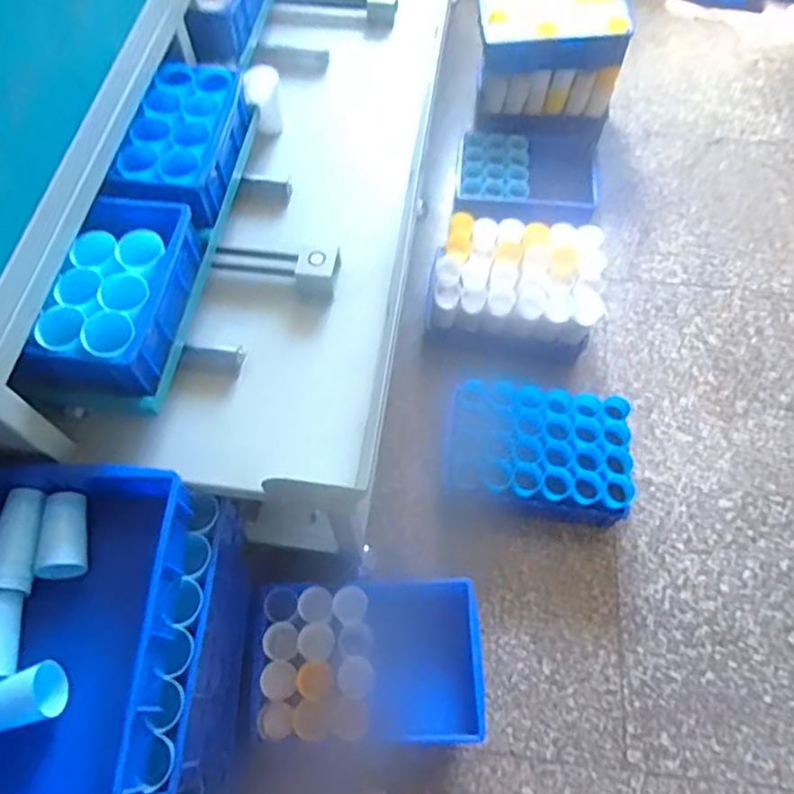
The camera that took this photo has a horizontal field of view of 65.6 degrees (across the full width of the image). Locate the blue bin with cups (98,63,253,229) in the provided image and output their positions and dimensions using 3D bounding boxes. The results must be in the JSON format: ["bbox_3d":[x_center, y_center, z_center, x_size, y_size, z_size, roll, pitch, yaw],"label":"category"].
[{"bbox_3d":[-0.336,-0.406,0.987,0.133,0.088,0.292,8,64,5],"label":"blue bin with cups"}]

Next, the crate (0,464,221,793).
[{"bbox_3d":[-0.415,0.300,0.780,0.286,0.136,0.416,1,63,1],"label":"crate"}]

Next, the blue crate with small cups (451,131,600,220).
[{"bbox_3d":[0.367,-0.626,1.726,0.378,0.067,0.295,6,63,4],"label":"blue crate with small cups"}]

